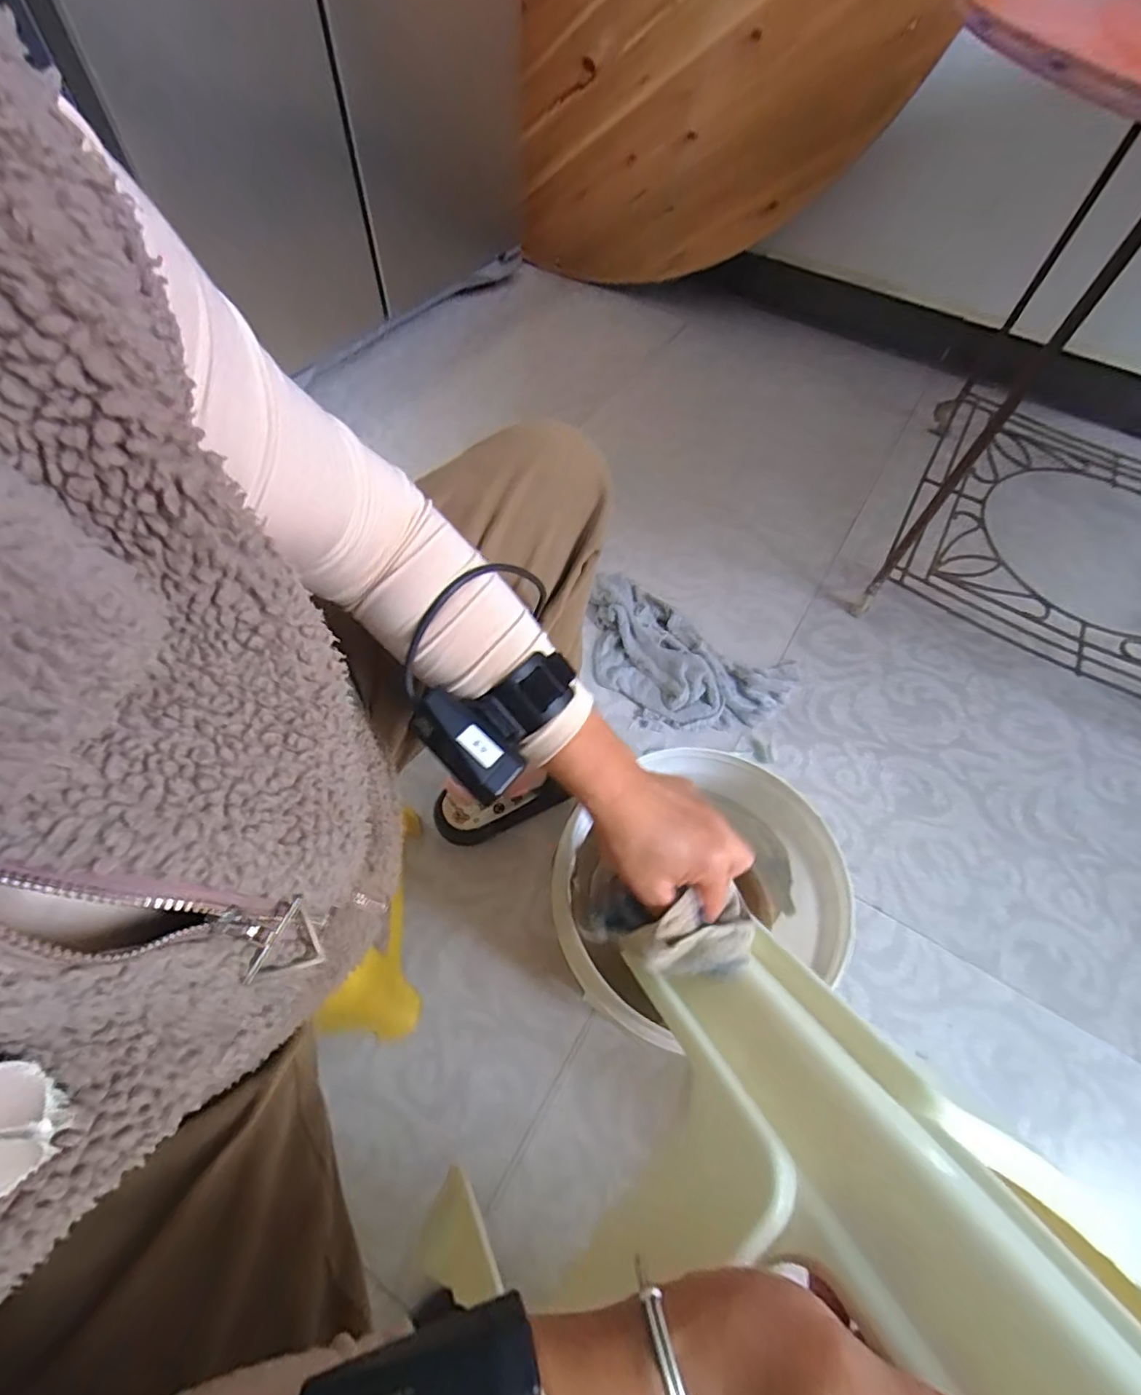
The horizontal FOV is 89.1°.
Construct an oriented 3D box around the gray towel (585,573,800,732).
[{"bbox_3d":[0.160,-0.053,0.889,0.343,0.046,0.206,27,61,13],"label":"gray towel"}]

